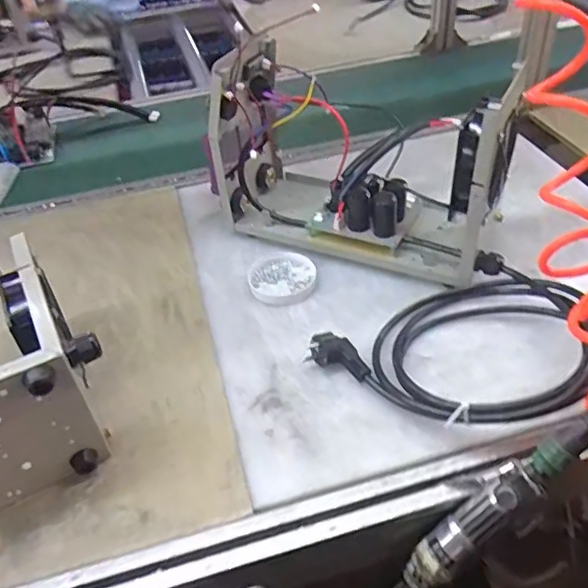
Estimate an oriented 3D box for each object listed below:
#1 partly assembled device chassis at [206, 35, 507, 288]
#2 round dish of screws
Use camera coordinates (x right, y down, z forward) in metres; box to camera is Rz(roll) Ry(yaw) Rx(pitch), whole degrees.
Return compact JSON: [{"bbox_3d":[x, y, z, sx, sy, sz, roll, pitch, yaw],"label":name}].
[{"bbox_3d":[0.072,-0.182,0.775,0.392,0.226,0.181,14,46,21],"label":"partly assembled device chassis"},{"bbox_3d":[-0.015,-0.023,0.776,0.084,0.010,0.104,-5,42,1],"label":"round dish of screws"}]

